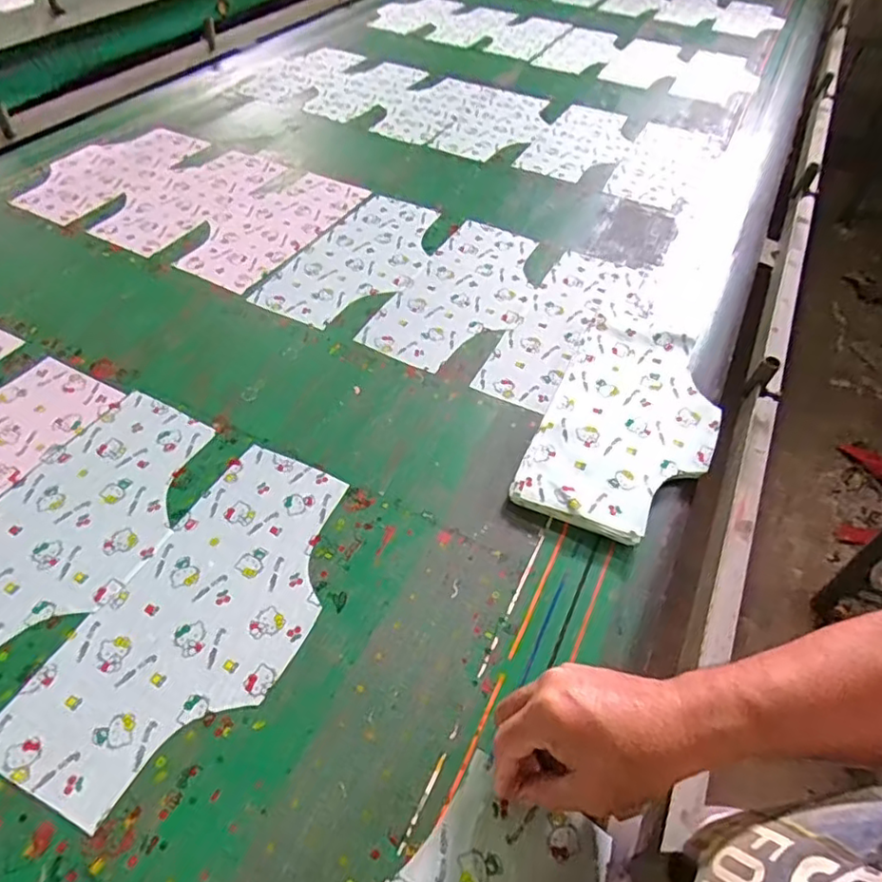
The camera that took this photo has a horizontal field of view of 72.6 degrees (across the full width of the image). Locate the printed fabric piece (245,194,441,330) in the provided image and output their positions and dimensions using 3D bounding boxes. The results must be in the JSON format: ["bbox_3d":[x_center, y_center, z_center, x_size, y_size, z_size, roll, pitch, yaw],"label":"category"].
[{"bbox_3d":[-0.111,-0.264,0.858,0.162,0.005,0.319,20,50,16],"label":"printed fabric piece"}]

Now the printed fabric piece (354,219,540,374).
[{"bbox_3d":[0.037,-0.206,0.814,0.164,0.007,0.325,20,50,17],"label":"printed fabric piece"}]

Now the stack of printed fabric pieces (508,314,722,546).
[{"bbox_3d":[0.208,-0.027,0.653,0.170,0.017,0.310,19,50,16],"label":"stack of printed fabric pieces"}]

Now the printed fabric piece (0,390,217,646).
[{"bbox_3d":[-0.347,0.082,0.552,0.166,0.004,0.318,22,52,17],"label":"printed fabric piece"}]

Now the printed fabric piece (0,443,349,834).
[{"bbox_3d":[-0.195,0.140,0.508,0.163,0.005,0.320,21,51,17],"label":"printed fabric piece"}]

